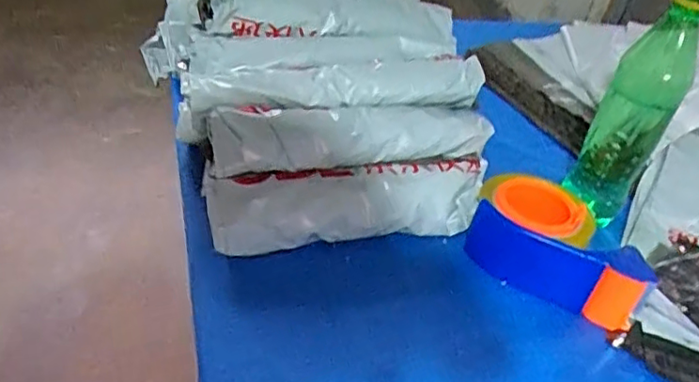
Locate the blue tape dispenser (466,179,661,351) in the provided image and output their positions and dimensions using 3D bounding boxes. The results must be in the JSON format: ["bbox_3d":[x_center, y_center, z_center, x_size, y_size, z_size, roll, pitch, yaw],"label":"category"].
[{"bbox_3d":[0.185,0.048,0.540,0.165,0.053,0.096,34,43,28],"label":"blue tape dispenser"}]

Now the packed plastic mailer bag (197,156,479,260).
[{"bbox_3d":[0.005,0.014,0.544,0.260,0.057,0.065,-1,39,-14],"label":"packed plastic mailer bag"}]

